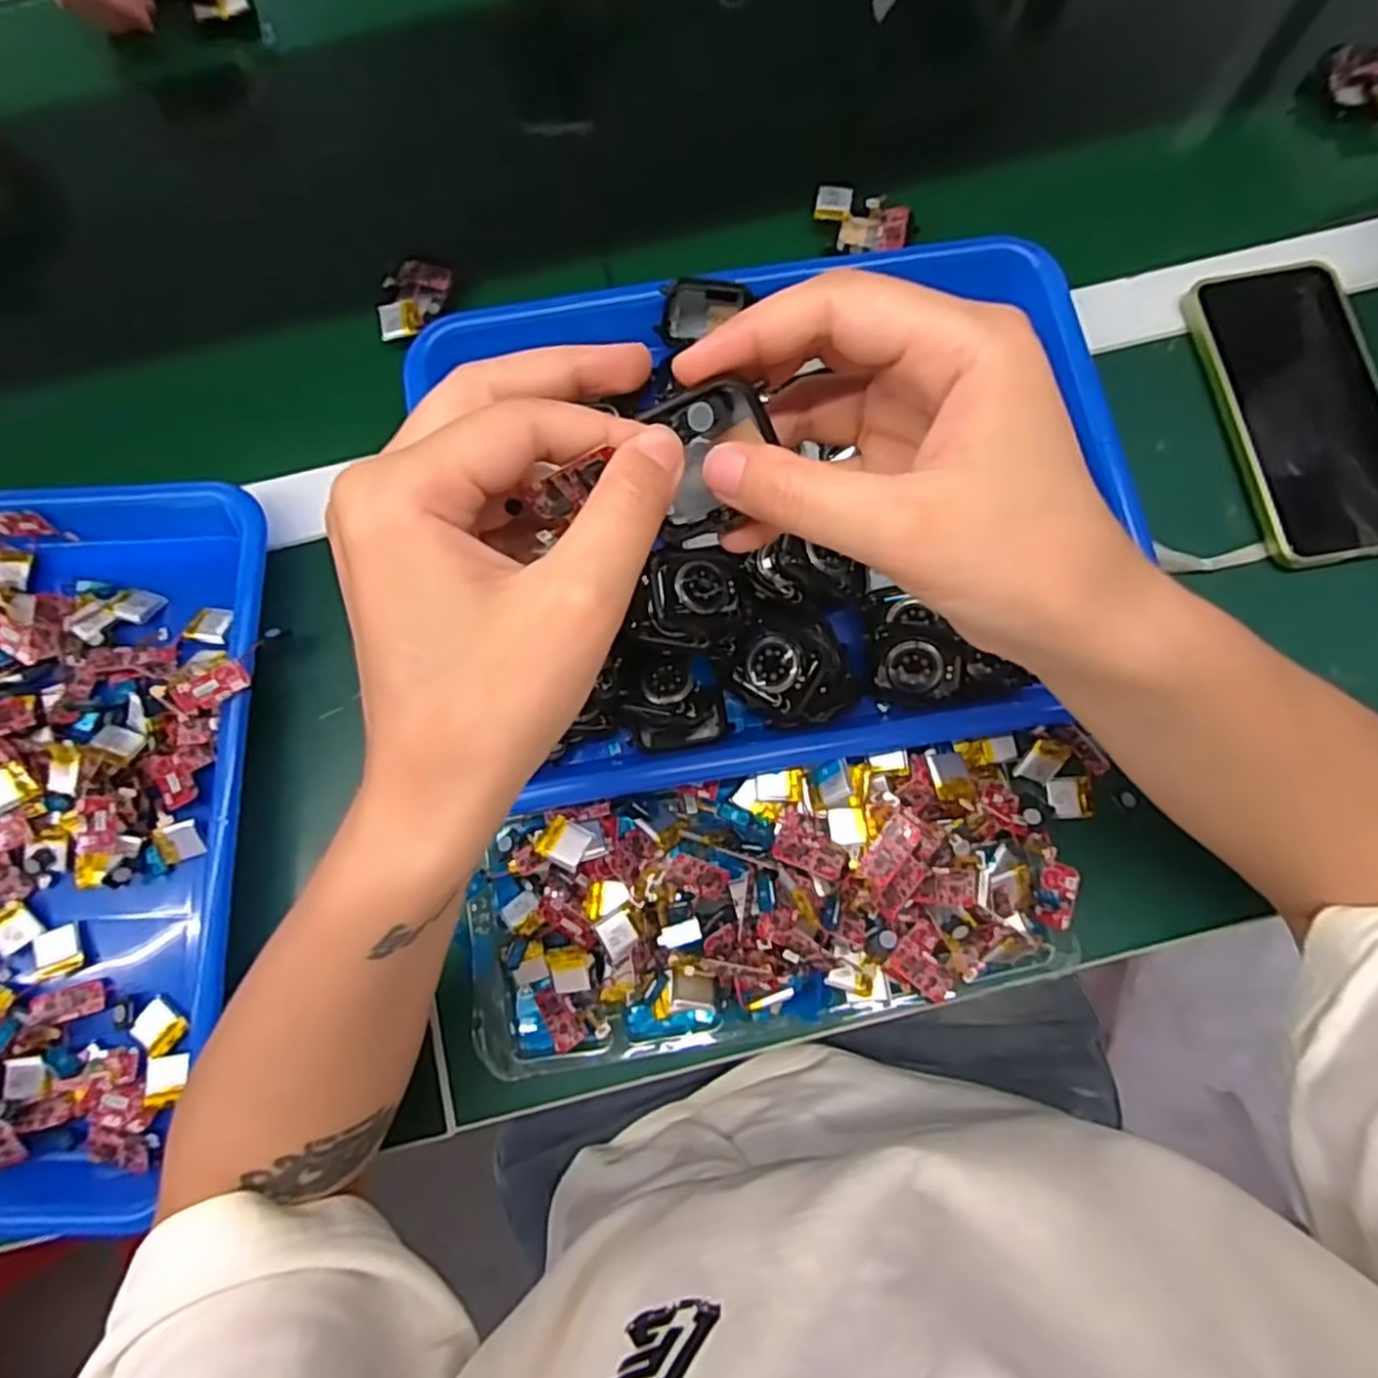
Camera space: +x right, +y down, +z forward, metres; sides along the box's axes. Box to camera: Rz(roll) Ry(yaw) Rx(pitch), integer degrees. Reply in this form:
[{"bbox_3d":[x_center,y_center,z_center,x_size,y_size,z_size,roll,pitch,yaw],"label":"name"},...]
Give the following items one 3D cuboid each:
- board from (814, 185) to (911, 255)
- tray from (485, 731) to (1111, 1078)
[{"bbox_3d":[0.096,-0.259,0.416,0.054,0.016,0.028,15,77,5],"label":"board"},{"bbox_3d":[0.042,0.092,0.324,0.293,0.046,0.111,-9,76,0],"label":"tray"}]

